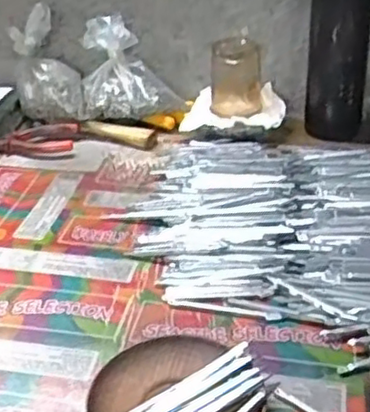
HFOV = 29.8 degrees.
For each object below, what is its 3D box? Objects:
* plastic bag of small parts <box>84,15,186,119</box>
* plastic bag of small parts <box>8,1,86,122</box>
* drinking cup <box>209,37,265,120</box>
[{"bbox_3d":[-0.066,-0.166,0.849,0.117,0.107,0.080,-8,32,-11],"label":"plastic bag of small parts"},{"bbox_3d":[-0.168,-0.174,0.839,0.077,0.113,0.107,-7,32,-9],"label":"plastic bag of small parts"},{"bbox_3d":[0.064,-0.158,0.838,0.063,0.078,0.055,1,32,4],"label":"drinking cup"}]

